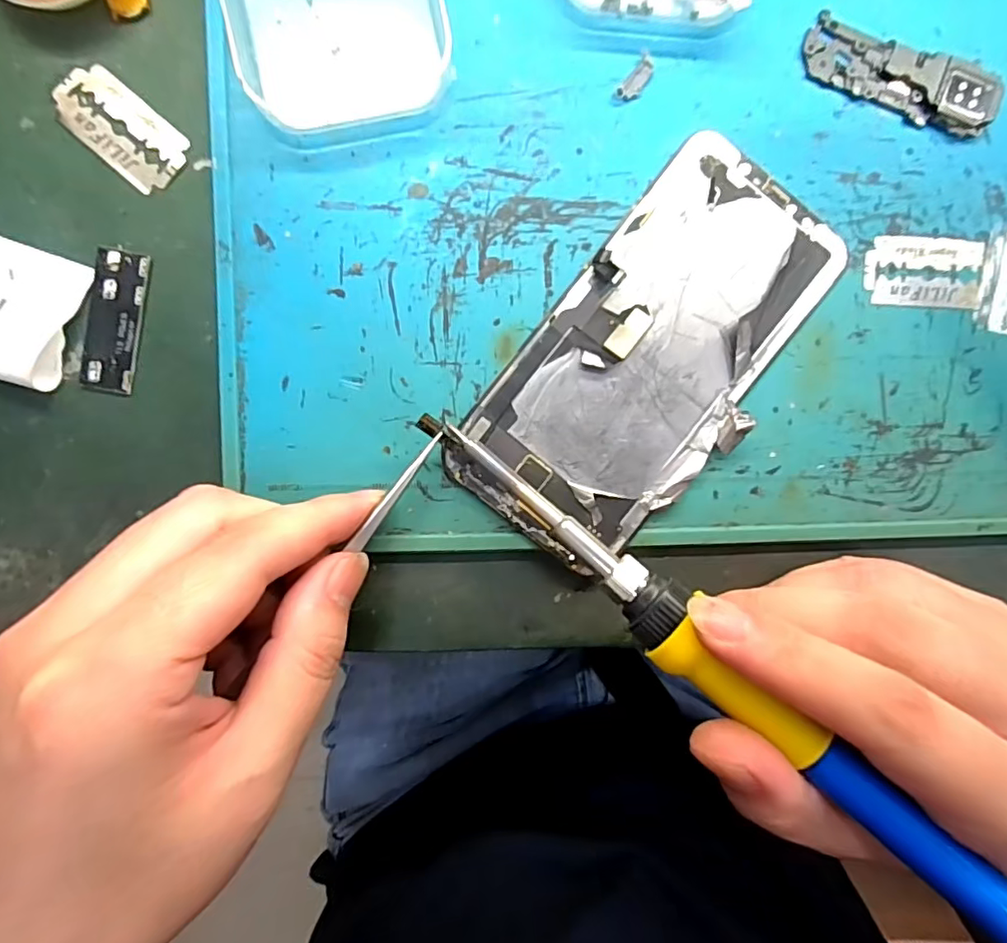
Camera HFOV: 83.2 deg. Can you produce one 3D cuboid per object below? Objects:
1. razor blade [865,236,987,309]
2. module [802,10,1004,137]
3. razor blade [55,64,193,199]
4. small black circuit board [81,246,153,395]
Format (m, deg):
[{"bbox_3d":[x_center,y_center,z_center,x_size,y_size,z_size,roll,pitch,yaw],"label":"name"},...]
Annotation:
[{"bbox_3d":[0.138,-0.066,0.185,0.038,0.004,0.023,3,93,-2],"label":"razor blade"},{"bbox_3d":[0.127,-0.126,0.181,0.063,0.005,0.022,16,92,-3],"label":"module"},{"bbox_3d":[-0.119,-0.106,0.177,0.041,0.004,0.023,40,85,-6],"label":"razor blade"},{"bbox_3d":[-0.123,-0.047,0.178,0.016,0.004,0.044,11,93,-3],"label":"small black circuit board"}]

